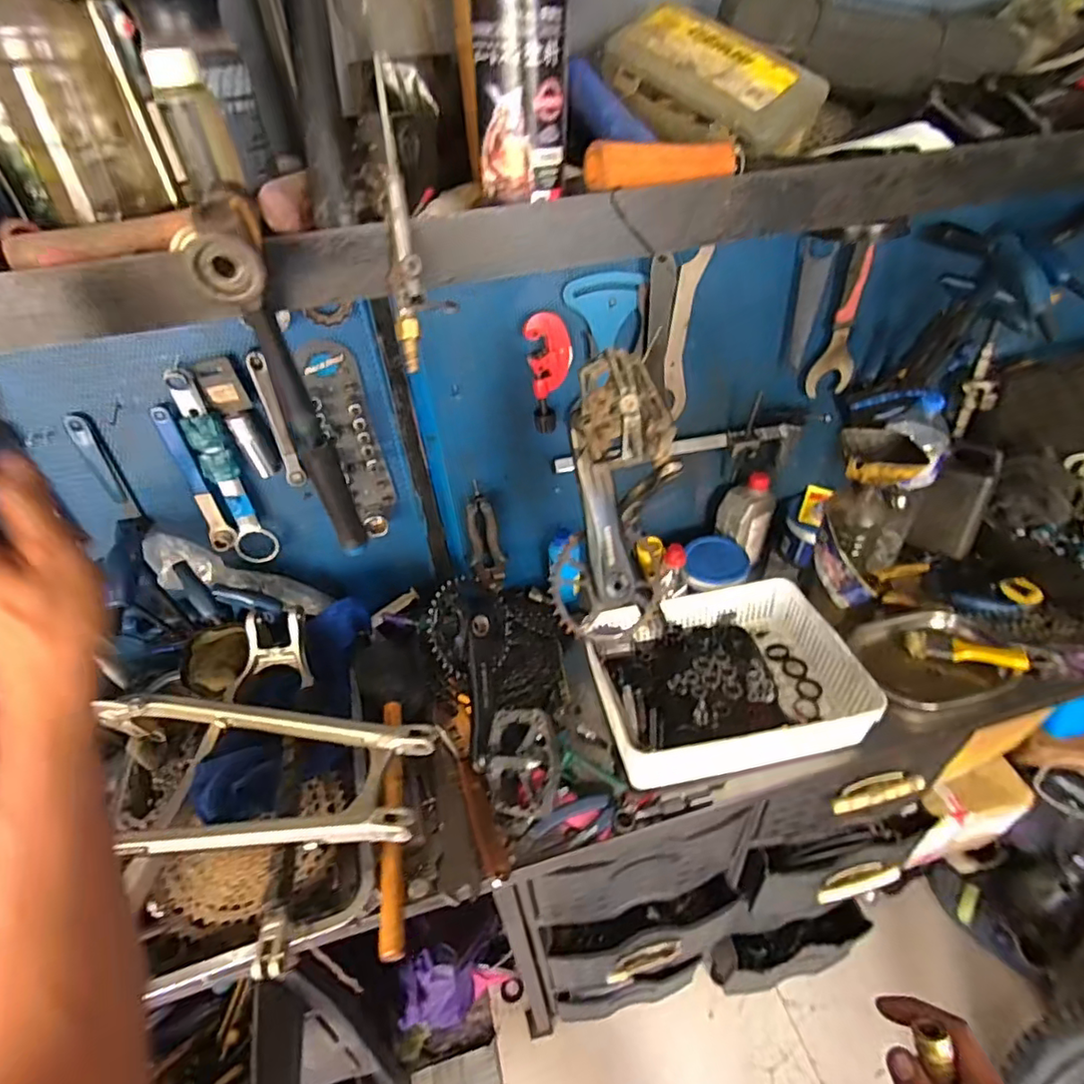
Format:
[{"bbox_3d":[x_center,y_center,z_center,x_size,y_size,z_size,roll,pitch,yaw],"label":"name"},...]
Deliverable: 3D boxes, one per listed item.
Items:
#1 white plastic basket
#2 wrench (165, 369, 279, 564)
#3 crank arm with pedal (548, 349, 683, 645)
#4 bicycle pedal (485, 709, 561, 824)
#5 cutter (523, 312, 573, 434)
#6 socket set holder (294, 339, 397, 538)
[{"bbox_3d":[0.244,0.179,0.794,0.330,0.077,0.255,-7,42,-5],"label":"white plastic basket"},{"bbox_3d":[-0.391,-0.076,0.704,0.051,0.245,0.039,-26,47,-23],"label":"wrench"},{"bbox_3d":[0.072,-0.037,0.587,0.119,0.290,0.123,1,40,7],"label":"crank arm with pedal"},{"bbox_3d":[-0.015,0.261,0.670,0.113,0.037,0.124,-15,70,44],"label":"bicycle pedal"},{"bbox_3d":[0.010,-0.215,0.735,0.055,0.151,0.020,-1,40,4],"label":"cutter"},{"bbox_3d":[-0.240,-0.120,0.727,0.073,0.246,0.043,-13,40,-11],"label":"socket set holder"}]

